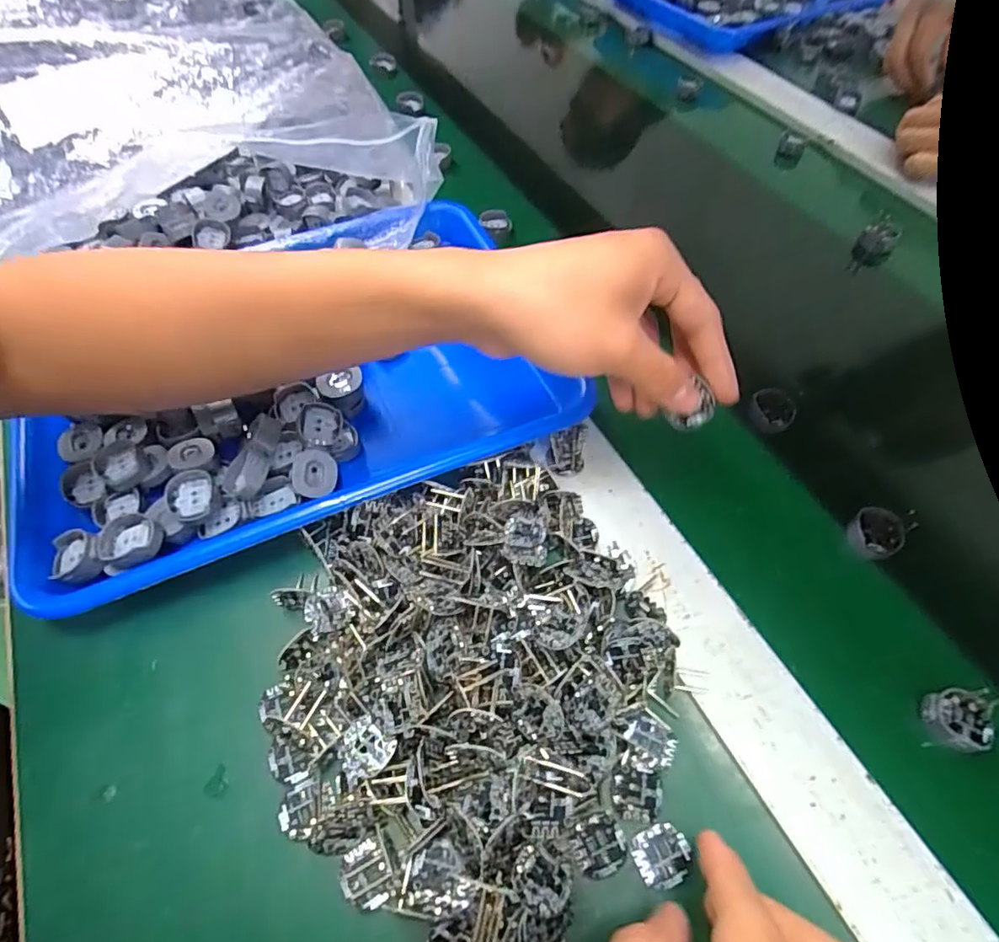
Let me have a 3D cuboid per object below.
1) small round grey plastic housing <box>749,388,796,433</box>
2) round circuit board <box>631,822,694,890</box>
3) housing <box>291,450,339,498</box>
[{"bbox_3d":[0.185,-0.040,0.386,0.026,0.015,0.026,0,56,0],"label":"small round grey plastic housing"},{"bbox_3d":[0.070,0.164,0.244,0.024,0.004,0.021,-9,57,-6],"label":"round circuit board"},{"bbox_3d":[-0.106,0.002,0.329,0.025,0.007,0.028,-3,76,-19],"label":"housing"}]

